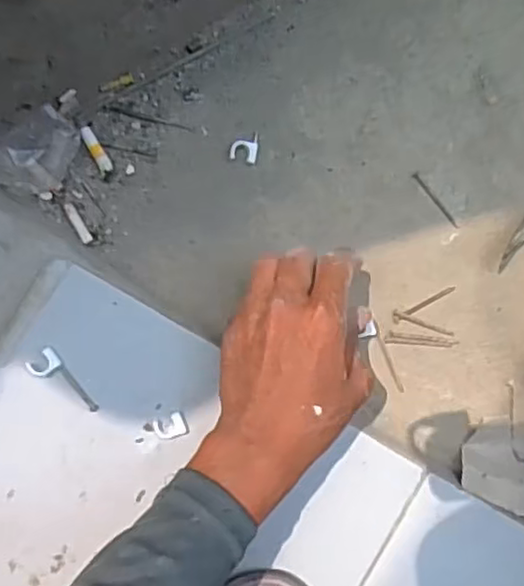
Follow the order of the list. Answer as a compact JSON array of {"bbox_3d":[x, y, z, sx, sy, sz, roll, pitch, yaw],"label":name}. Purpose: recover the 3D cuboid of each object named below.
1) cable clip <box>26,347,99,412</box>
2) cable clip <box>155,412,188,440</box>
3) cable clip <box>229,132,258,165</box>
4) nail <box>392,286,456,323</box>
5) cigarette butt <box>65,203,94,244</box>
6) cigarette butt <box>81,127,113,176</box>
[{"bbox_3d":[-0.130,0.061,0.446,0.020,0.006,0.052,-41,92,-2],"label":"cable clip"},{"bbox_3d":[-0.060,0.089,0.451,0.020,0.006,0.016,-23,91,-2],"label":"cable clip"},{"bbox_3d":[-0.013,-0.103,0.486,0.020,0.004,0.021,-4,91,-3],"label":"cable clip"},{"bbox_3d":[0.117,0.006,0.494,0.050,0.004,0.009,-28,92,-2],"label":"nail"},{"bbox_3d":[-0.131,-0.050,0.484,0.008,0.004,0.032,-30,92,-2],"label":"cigarette butt"},{"bbox_3d":[-0.118,-0.102,0.484,0.010,0.007,0.036,-29,92,-2],"label":"cigarette butt"}]

